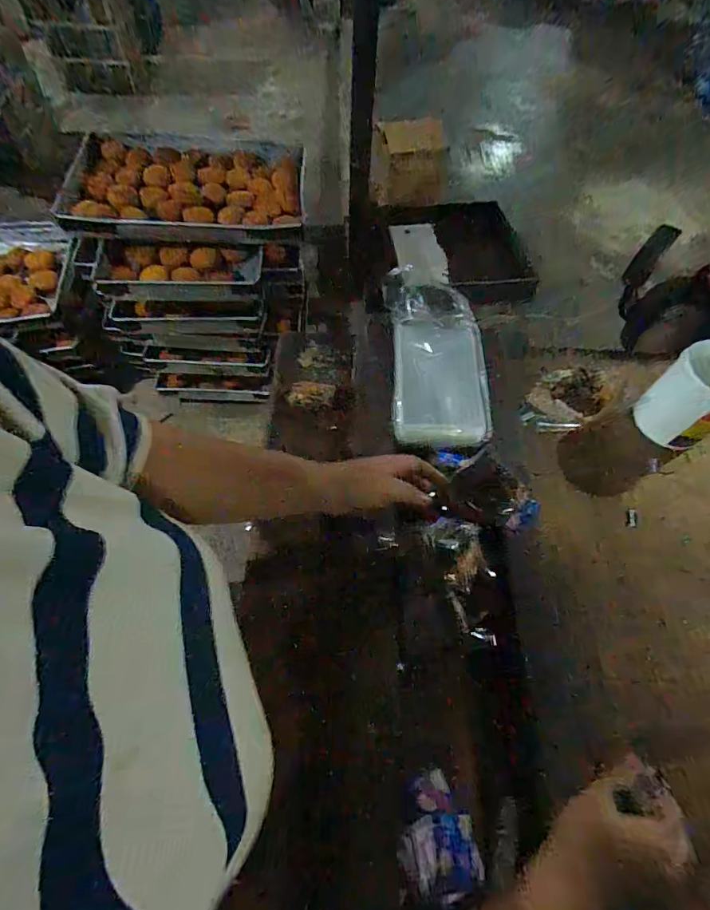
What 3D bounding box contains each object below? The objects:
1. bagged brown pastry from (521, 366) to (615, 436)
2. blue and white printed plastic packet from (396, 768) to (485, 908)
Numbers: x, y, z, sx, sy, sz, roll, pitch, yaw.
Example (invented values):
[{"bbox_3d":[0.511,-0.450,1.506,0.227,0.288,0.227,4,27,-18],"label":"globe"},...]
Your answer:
[{"bbox_3d":[0.341,-0.092,0.729,0.182,0.029,0.095,-28,65,-17],"label":"bagged brown pastry"},{"bbox_3d":[0.082,0.375,0.451,0.081,0.033,0.097,0,60,-2],"label":"blue and white printed plastic packet"}]

